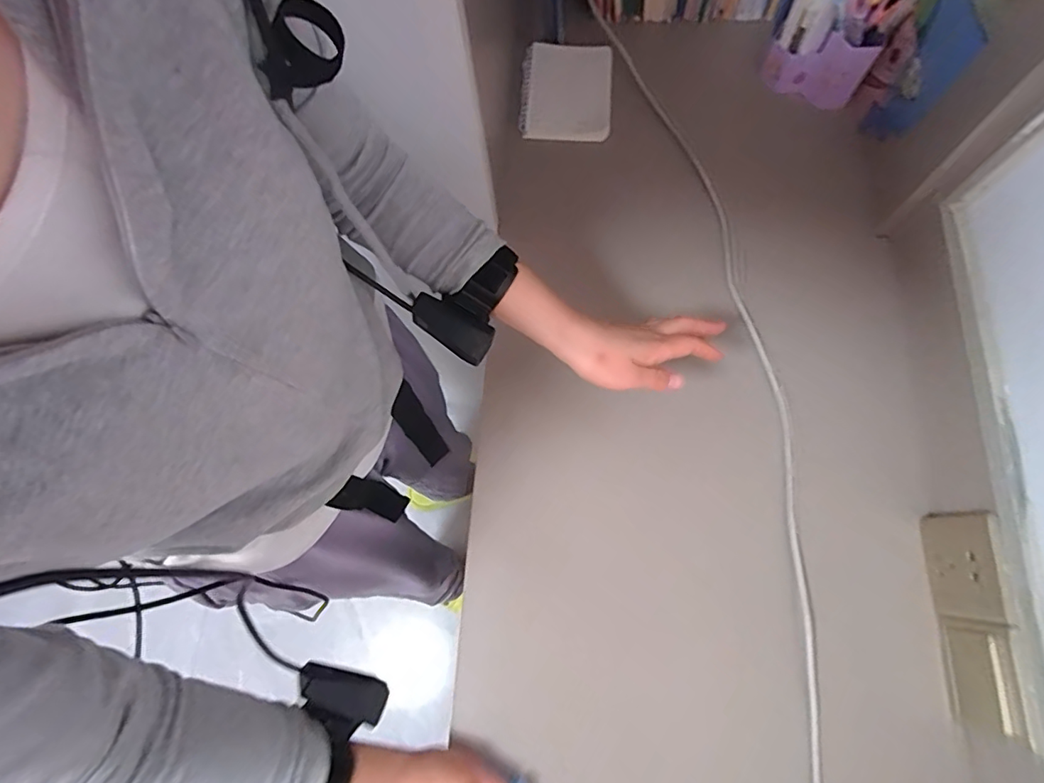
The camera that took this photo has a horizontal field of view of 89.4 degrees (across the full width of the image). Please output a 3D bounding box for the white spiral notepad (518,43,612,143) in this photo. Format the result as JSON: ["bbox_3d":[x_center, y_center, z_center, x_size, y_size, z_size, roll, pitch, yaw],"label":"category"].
[{"bbox_3d":[0.055,-0.384,0.673,0.112,0.017,0.141,3,74,3],"label":"white spiral notepad"}]

